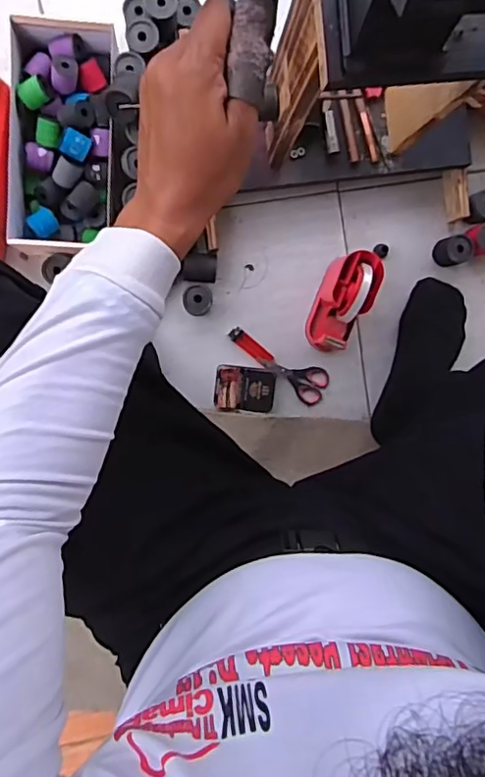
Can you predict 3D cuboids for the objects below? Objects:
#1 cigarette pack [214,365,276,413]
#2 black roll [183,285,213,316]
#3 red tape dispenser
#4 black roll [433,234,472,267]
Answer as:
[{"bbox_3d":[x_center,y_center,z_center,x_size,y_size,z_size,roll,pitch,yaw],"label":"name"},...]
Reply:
[{"bbox_3d":[0.004,0.000,0.862,0.092,0.023,0.066,4,95,-7],"label":"cigarette pack"},{"bbox_3d":[-0.067,-0.131,0.830,0.042,0.042,0.042,-1,95,-7],"label":"black roll"},{"bbox_3d":[0.151,-0.130,0.833,0.061,0.096,0.146,20,92,-8],"label":"red tape dispenser"},{"bbox_3d":[0.327,-0.215,0.868,0.044,0.043,0.043,-1,95,-7],"label":"black roll"}]

